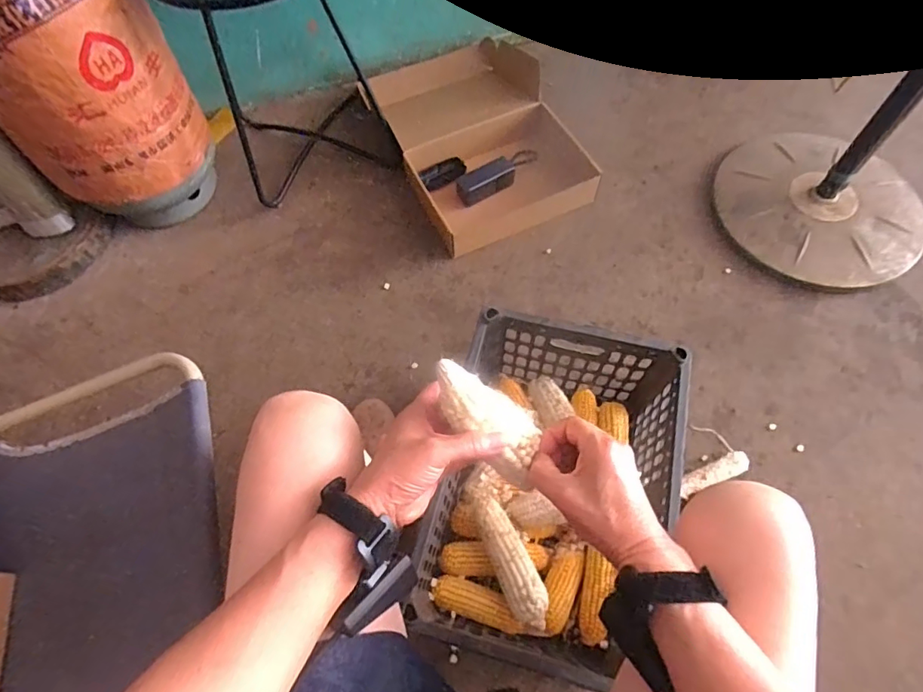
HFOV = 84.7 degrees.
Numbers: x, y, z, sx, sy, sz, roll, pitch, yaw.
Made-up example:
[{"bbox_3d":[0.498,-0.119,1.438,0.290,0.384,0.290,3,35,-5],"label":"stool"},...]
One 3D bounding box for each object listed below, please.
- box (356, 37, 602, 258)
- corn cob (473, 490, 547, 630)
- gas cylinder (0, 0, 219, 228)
[{"bbox_3d":[0.029,-0.526,1.206,0.402,0.126,0.595,-21,63,-8],"label":"box"},{"bbox_3d":[0.071,0.311,0.737,0.054,0.055,0.184,-24,64,-9],"label":"corn cob"},{"bbox_3d":[-0.711,-0.528,0.917,0.301,0.636,0.286,-9,62,-2],"label":"gas cylinder"}]

